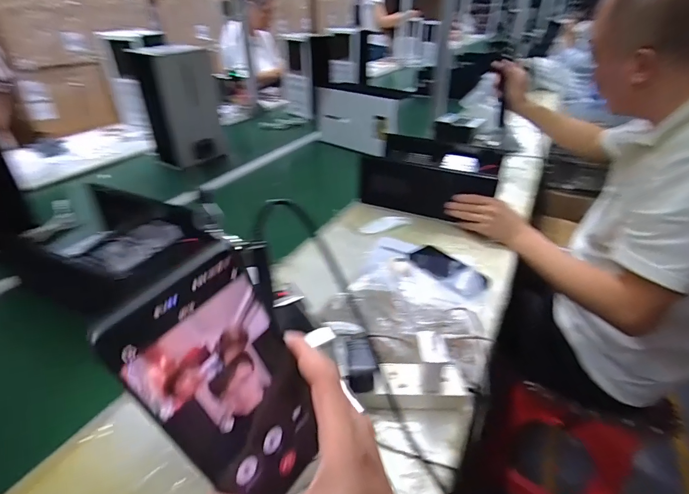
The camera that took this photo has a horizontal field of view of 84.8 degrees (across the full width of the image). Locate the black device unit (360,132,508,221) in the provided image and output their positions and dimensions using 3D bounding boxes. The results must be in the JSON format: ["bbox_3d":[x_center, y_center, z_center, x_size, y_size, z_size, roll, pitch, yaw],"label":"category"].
[{"bbox_3d":[0.231,-0.190,1.003,0.317,0.117,0.256,16,38,21],"label":"black device unit"}]

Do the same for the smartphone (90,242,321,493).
[{"bbox_3d":[-0.058,0.083,0.210,0.007,0.162,0.071,9,38,43],"label":"smartphone"}]

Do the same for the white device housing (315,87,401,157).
[{"bbox_3d":[0.032,-0.436,1.313,0.354,0.192,0.026,22,34,32],"label":"white device housing"}]

